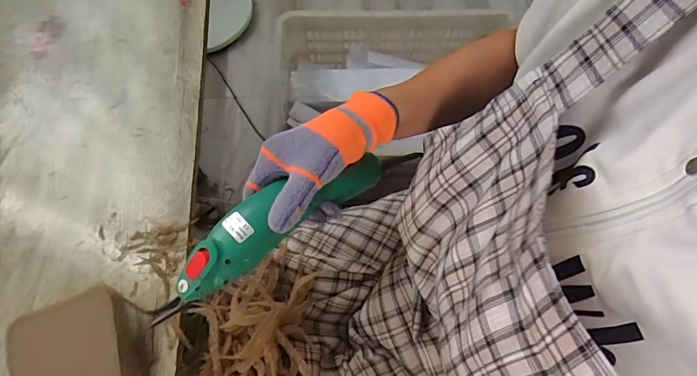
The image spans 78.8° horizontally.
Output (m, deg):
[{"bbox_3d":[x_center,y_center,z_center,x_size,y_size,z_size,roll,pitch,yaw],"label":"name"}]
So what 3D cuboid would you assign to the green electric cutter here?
[{"bbox_3d":[-0.057,0.026,0.375,0.235,0.056,0.044,-33,68,-32],"label":"green electric cutter"}]

